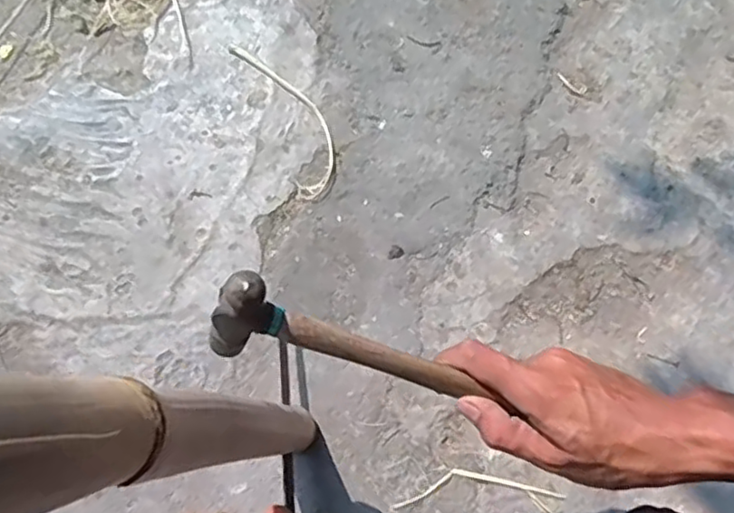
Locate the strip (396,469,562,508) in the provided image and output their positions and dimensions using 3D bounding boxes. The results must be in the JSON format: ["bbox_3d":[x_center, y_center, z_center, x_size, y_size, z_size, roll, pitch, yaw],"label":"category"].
[{"bbox_3d":[0.094,0.196,0.559,0.142,0.004,0.027,-3,73,1],"label":"strip"}]

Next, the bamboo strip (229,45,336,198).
[{"bbox_3d":[-0.078,-0.147,0.659,0.053,0.004,0.186,-25,74,-6],"label":"bamboo strip"}]

